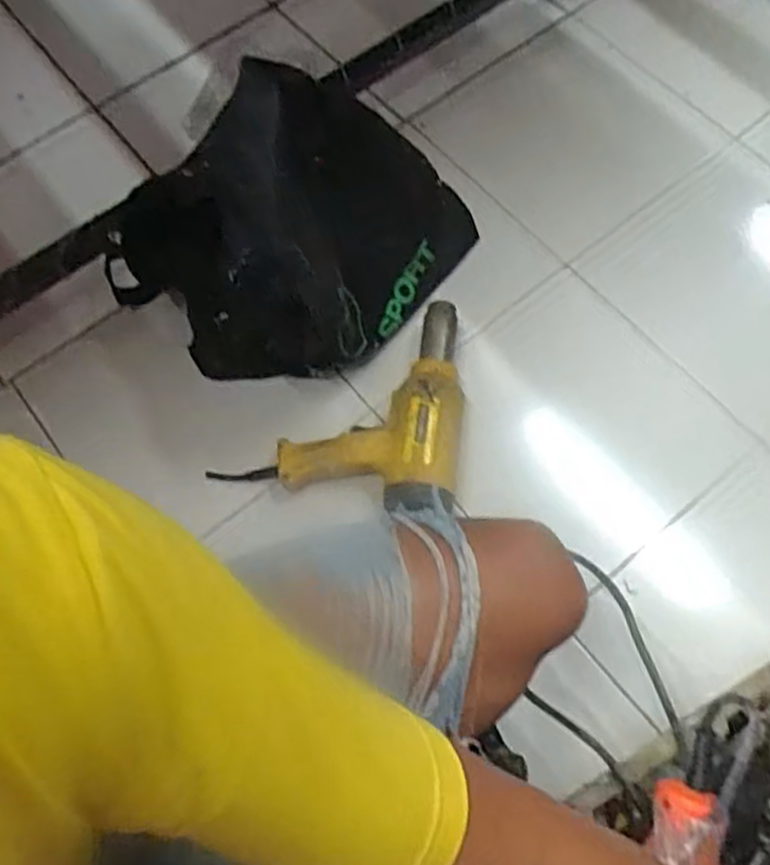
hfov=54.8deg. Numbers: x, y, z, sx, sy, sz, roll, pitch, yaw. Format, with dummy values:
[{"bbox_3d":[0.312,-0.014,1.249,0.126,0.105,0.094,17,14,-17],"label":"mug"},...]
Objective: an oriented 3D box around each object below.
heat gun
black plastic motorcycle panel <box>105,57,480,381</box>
[{"bbox_3d":[-0.034,-0.030,0.808,0.233,0.091,0.225,7,60,4],"label":"heat gun"},{"bbox_3d":[-0.102,-0.223,0.812,0.380,0.264,0.220,5,60,3],"label":"black plastic motorcycle panel"}]

